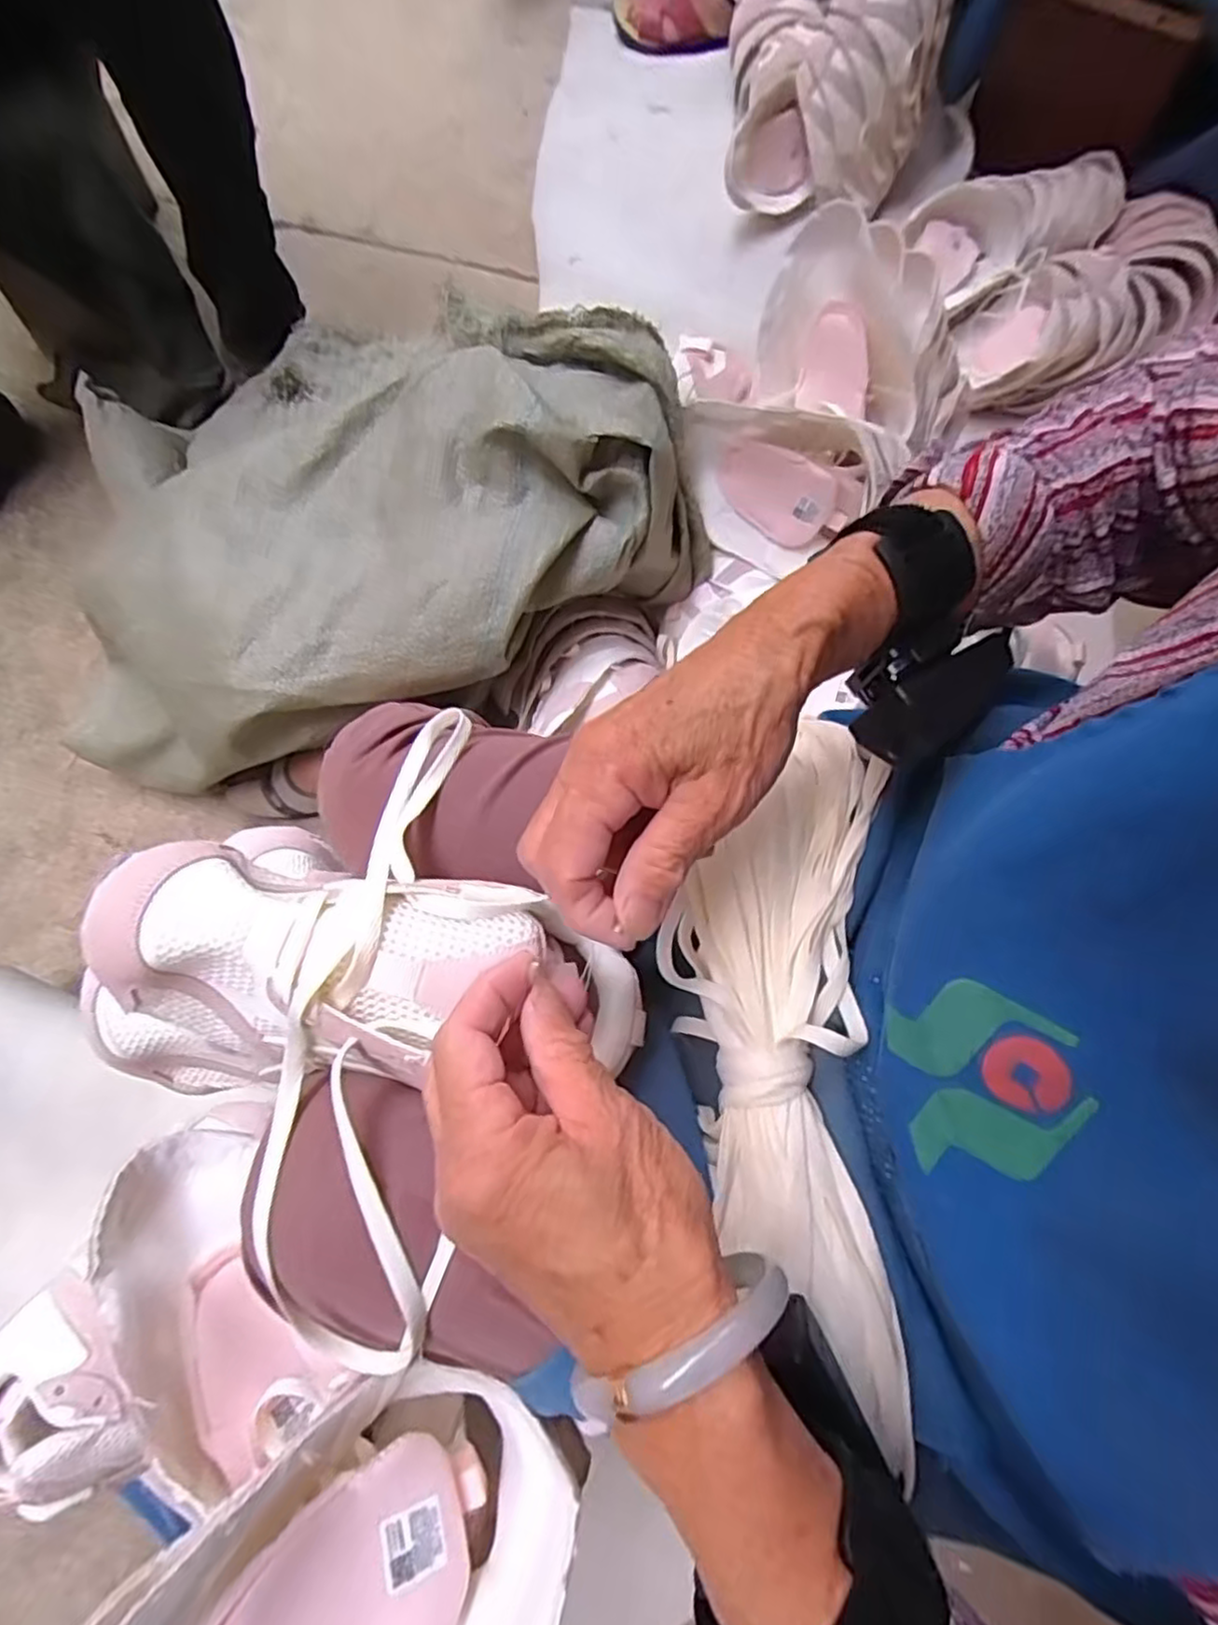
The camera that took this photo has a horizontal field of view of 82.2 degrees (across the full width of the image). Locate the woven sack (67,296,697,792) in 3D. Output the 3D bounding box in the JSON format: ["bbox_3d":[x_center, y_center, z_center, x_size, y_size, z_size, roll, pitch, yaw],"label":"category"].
[{"bbox_3d":[-0.226,-0.229,0.634,0.595,0.223,0.282,-12,70,-3],"label":"woven sack"}]

